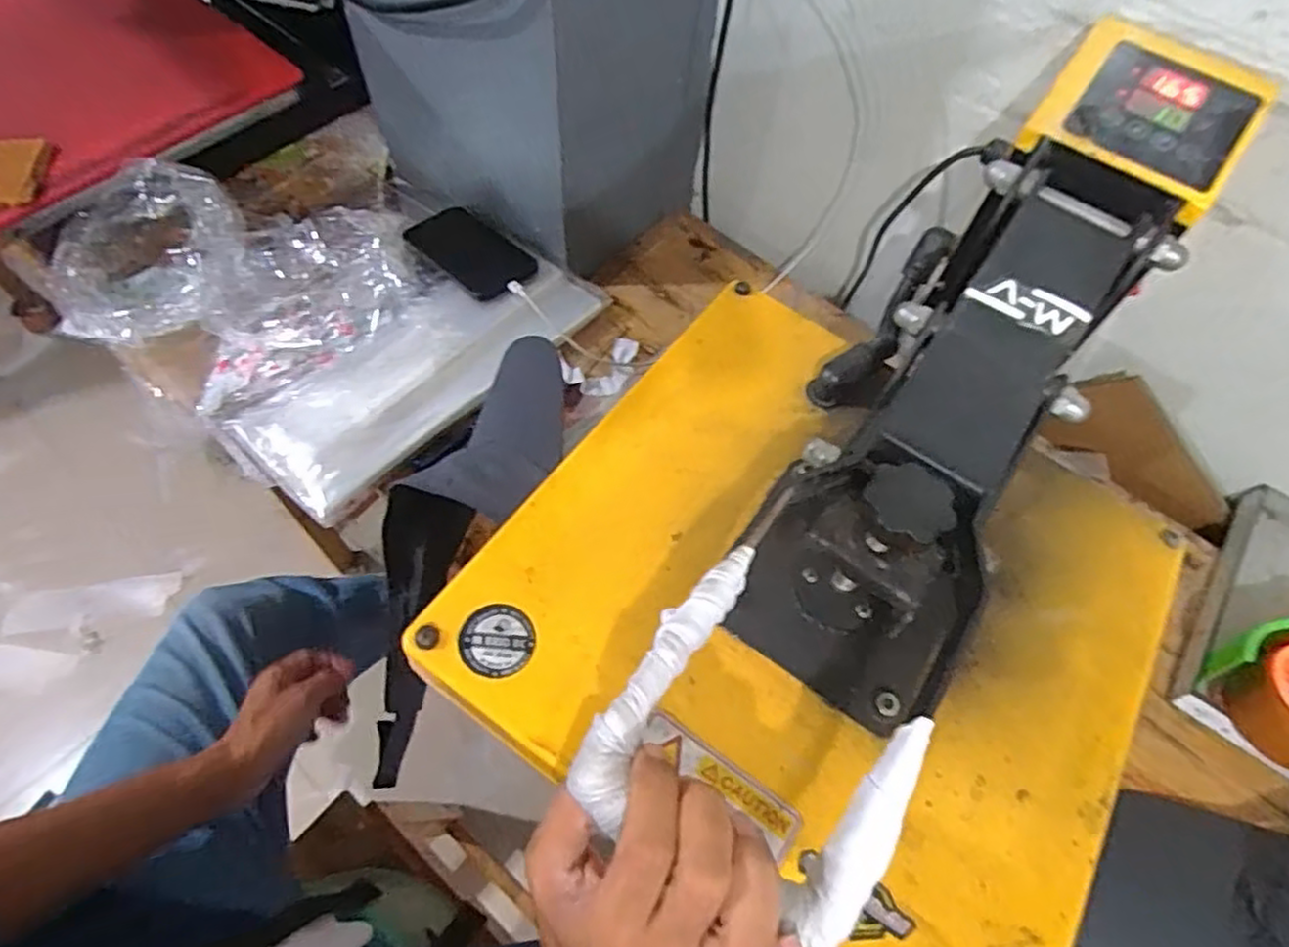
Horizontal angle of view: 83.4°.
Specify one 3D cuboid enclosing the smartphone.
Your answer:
[{"bbox_3d":[-0.193,-0.241,0.788,0.080,0.015,0.169,-40,58,-22],"label":"smartphone"}]

